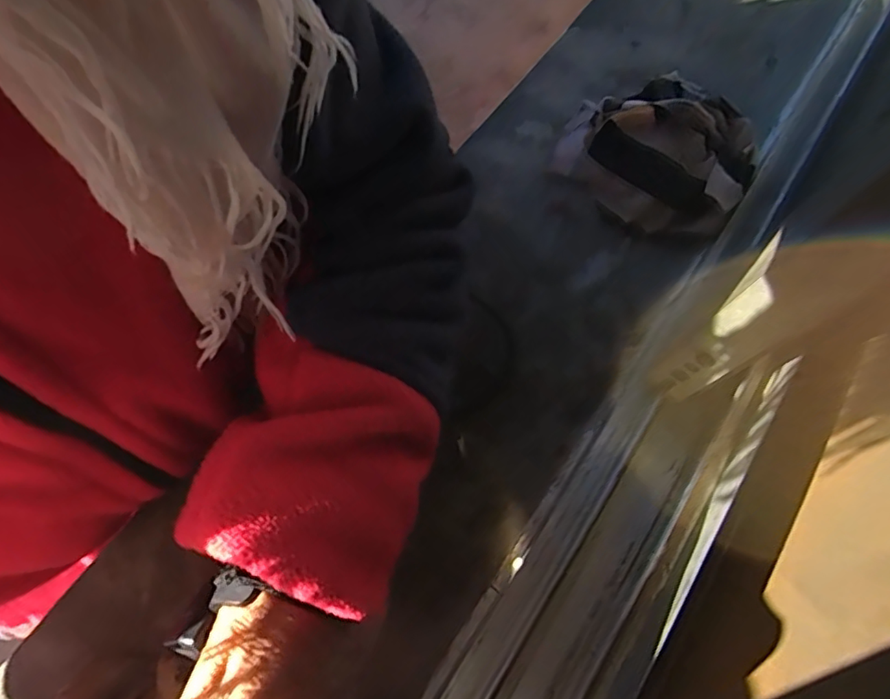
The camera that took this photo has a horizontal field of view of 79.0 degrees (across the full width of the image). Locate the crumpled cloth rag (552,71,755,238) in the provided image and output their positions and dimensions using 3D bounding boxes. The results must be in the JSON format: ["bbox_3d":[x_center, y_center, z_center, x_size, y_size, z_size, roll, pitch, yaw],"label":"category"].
[{"bbox_3d":[0.154,-0.151,0.395,0.134,0.061,0.119,25,70,9],"label":"crumpled cloth rag"}]

